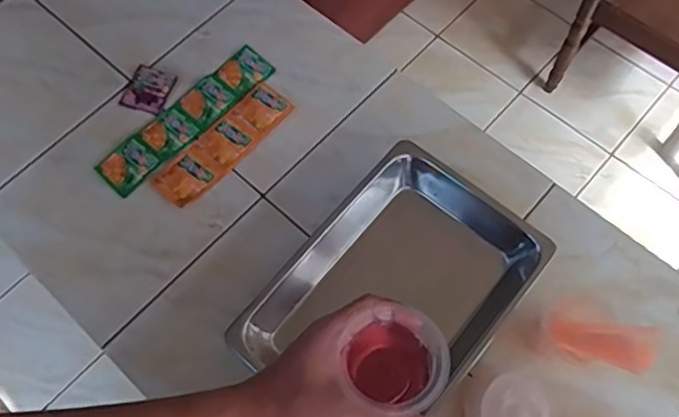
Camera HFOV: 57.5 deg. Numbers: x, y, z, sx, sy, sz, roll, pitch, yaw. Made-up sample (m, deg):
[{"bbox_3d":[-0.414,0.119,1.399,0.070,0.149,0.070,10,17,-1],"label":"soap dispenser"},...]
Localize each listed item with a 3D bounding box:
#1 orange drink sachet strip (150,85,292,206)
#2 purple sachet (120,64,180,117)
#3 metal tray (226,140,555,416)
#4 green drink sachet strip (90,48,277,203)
[{"bbox_3d":[-0.167,-0.095,0.913,0.070,0.011,0.229,39,72,16],"label":"orange drink sachet strip"},{"bbox_3d":[-0.293,-0.183,0.952,0.069,0.011,0.073,19,68,9],"label":"purple sachet"},{"bbox_3d":[0.071,0.110,0.791,0.254,0.061,0.364,38,72,16],"label":"metal tray"},{"bbox_3d":[-0.226,-0.138,0.931,0.073,0.013,0.301,41,72,17],"label":"green drink sachet strip"}]

